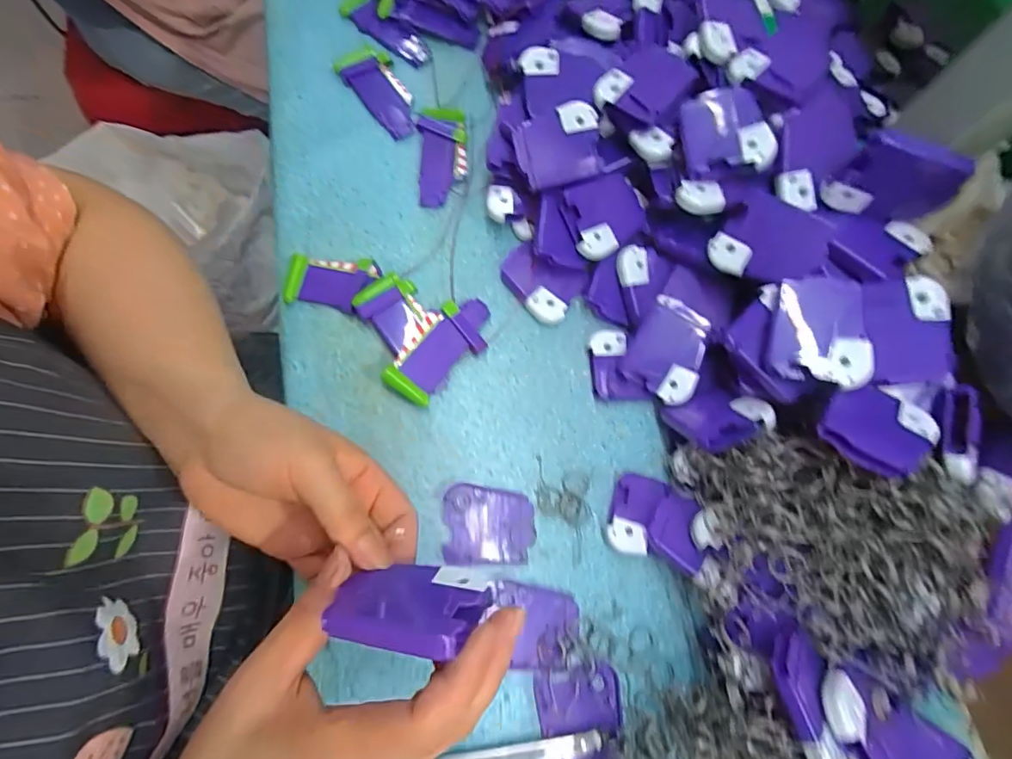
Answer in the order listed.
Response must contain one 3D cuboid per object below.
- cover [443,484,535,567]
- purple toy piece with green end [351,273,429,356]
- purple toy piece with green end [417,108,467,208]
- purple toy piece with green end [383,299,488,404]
[{"bbox_3d":[-0.011,0.098,0.332,0.059,0.005,0.050,1,74,-5],"label":"cover"},{"bbox_3d":[-0.080,-0.050,0.358,0.042,0.017,0.049,-43,81,-15],"label":"purple toy piece with green end"},{"bbox_3d":[-0.052,-0.180,0.399,0.039,0.012,0.085,-3,74,-6],"label":"purple toy piece with green end"},{"bbox_3d":[-0.046,-0.023,0.355,0.041,0.010,0.088,43,74,-10],"label":"purple toy piece with green end"}]

